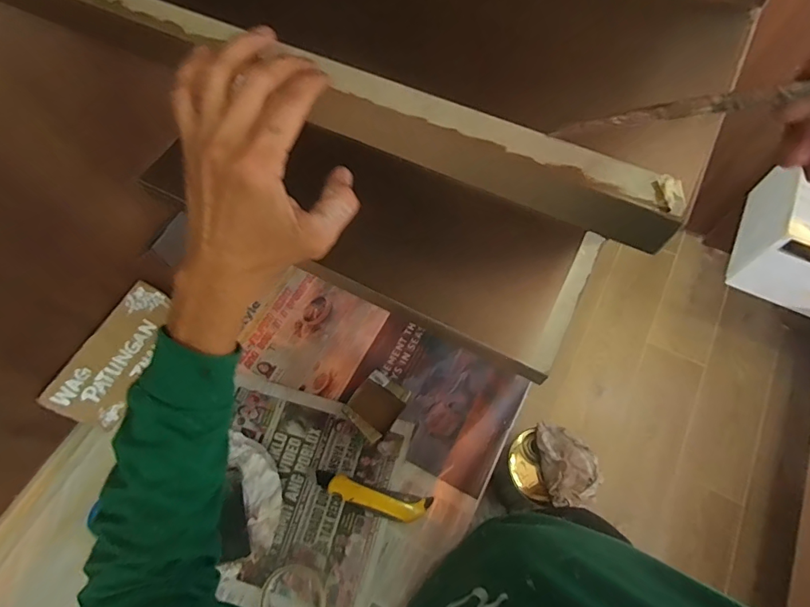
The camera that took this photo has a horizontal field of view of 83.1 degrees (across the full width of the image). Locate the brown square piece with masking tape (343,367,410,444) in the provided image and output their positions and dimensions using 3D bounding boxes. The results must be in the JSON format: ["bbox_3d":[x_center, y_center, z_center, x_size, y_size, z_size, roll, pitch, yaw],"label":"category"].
[{"bbox_3d":[-0.045,0.159,0.720,0.075,0.039,0.096,33,70,16],"label":"brown square piece with masking tape"}]

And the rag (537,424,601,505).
[{"bbox_3d":[0.339,0.328,0.936,0.117,0.043,0.156,-2,65,1],"label":"rag"}]

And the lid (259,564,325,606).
[{"bbox_3d":[-0.152,0.402,0.619,0.081,0.011,0.081,-1,65,2],"label":"lid"}]

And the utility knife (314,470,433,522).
[{"bbox_3d":[-0.049,0.280,0.659,0.168,0.031,0.037,12,66,8],"label":"utility knife"}]

